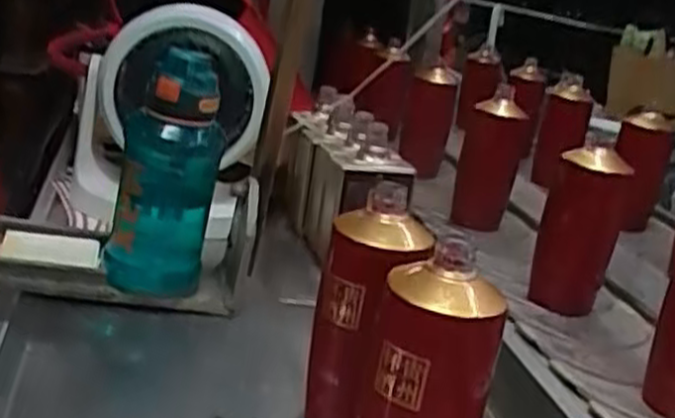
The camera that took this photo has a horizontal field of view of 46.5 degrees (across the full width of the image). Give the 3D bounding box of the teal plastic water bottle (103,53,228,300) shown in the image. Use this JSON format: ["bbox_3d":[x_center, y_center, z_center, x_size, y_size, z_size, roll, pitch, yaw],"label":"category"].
[{"bbox_3d":[-0.162,-0.016,0.731,0.098,0.240,0.075,3,19,-14],"label":"teal plastic water bottle"}]

